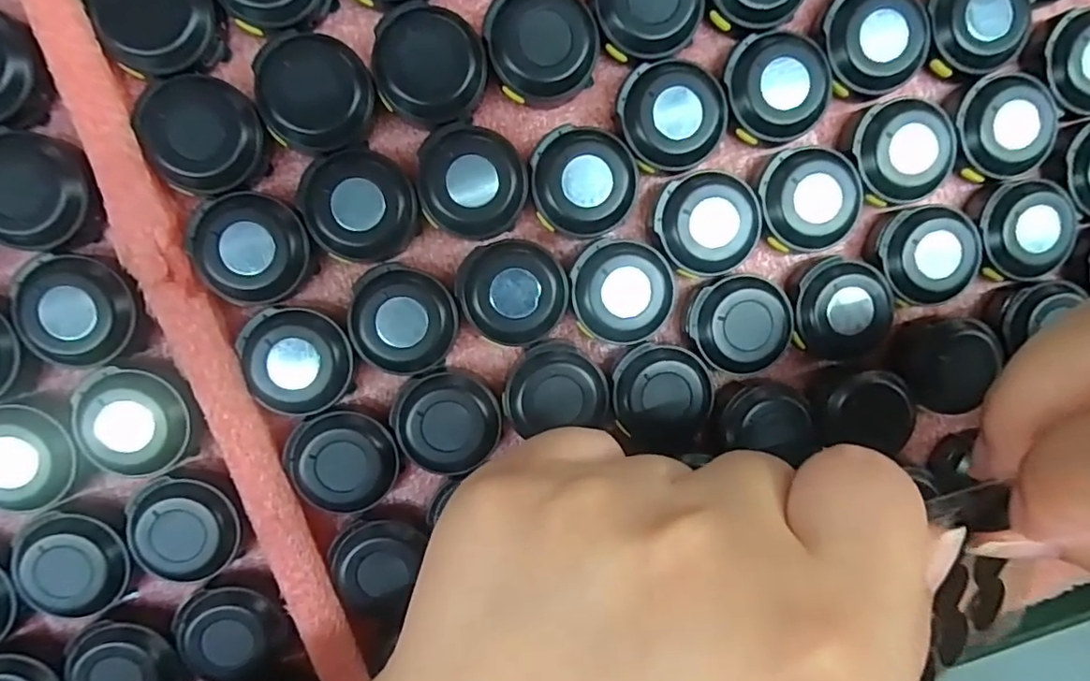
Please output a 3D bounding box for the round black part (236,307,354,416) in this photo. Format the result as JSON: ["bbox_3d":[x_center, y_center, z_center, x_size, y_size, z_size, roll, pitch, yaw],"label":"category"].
[{"bbox_3d":[-0.068,0.005,0.164,0.026,0.014,0.030,-44,100,1],"label":"round black part"}]

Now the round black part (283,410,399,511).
[{"bbox_3d":[-0.056,0.033,0.168,0.029,0.013,0.027,-1,98,-6],"label":"round black part"}]

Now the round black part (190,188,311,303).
[{"bbox_3d":[-0.078,-0.024,0.159,0.028,0.013,0.028,-1,98,-6],"label":"round black part"}]

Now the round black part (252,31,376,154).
[{"bbox_3d":[-0.060,-0.065,0.154,0.028,0.009,0.029,-1,98,-6],"label":"round black part"}]

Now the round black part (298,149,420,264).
[{"bbox_3d":[-0.050,-0.036,0.159,0.029,0.007,0.028,-1,98,-6],"label":"round black part"}]

